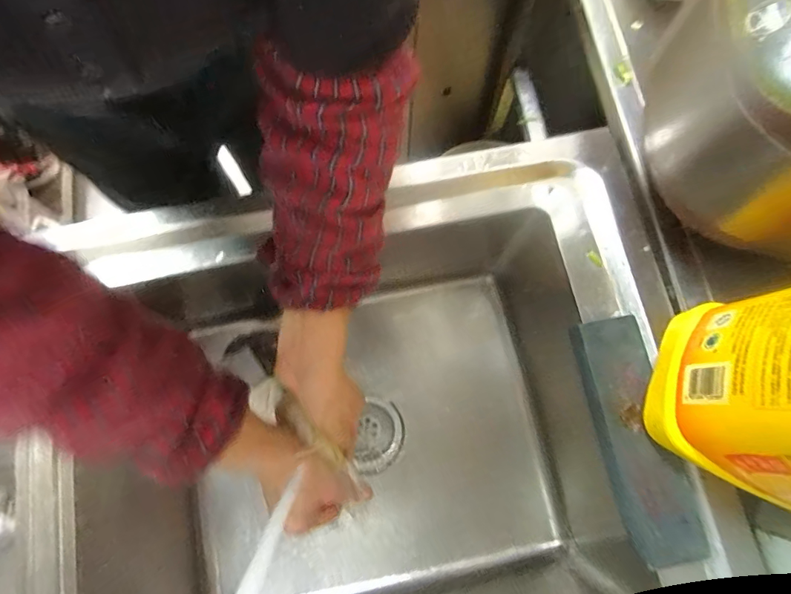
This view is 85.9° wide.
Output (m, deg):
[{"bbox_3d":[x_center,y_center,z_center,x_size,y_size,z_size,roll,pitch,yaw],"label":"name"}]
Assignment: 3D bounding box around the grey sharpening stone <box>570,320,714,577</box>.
[{"bbox_3d":[0.209,0.118,0.367,0.056,0.021,0.201,-10,76,-3],"label":"grey sharpening stone"}]

